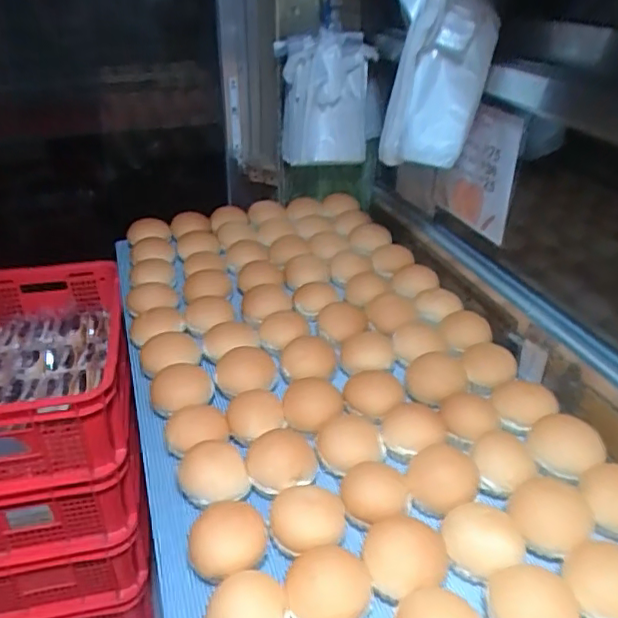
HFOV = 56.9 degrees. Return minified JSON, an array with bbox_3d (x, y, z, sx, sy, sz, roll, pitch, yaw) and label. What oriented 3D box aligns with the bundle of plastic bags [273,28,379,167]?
[{"bbox_3d":[0.039,-0.478,1.321,0.196,0.280,0.150,-5,32,-9],"label":"bundle of plastic bags"}]

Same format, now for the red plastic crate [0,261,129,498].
[{"bbox_3d":[-0.583,0.115,1.169,0.390,0.194,0.502,-9,33,-15],"label":"red plastic crate"}]

